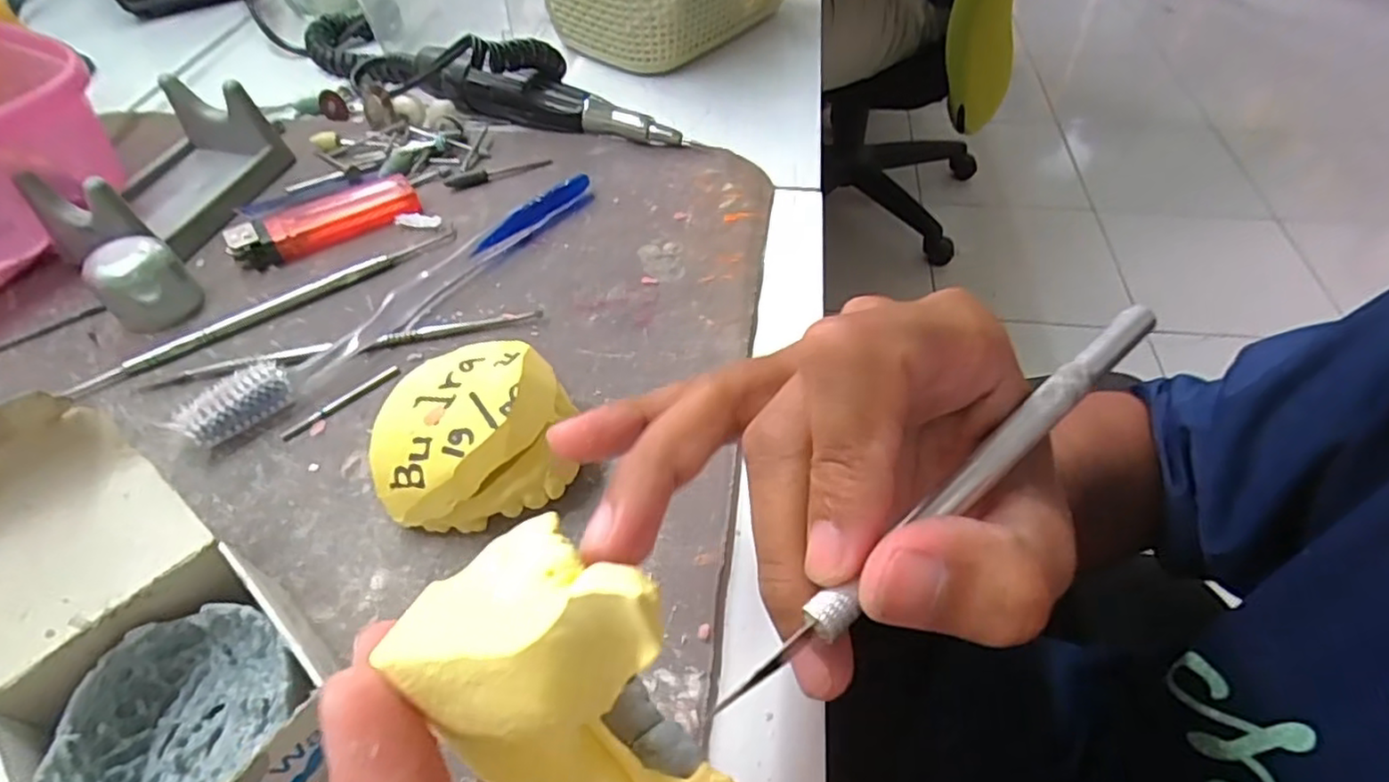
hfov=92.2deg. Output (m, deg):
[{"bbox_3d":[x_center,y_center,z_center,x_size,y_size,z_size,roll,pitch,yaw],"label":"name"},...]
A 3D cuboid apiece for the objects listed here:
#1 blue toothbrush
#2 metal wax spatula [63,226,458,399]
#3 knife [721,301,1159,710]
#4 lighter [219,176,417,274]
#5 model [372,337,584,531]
[{"bbox_3d":[-0.113,-0.044,0.270,0.025,0.013,0.187,31,58,24],"label":"blue toothbrush"},{"bbox_3d":[-0.168,-0.037,0.271,0.149,0.006,0.013,-30,56,-21],"label":"metal wax spatula"},{"bbox_3d":[0.057,0.018,0.138,0.134,0.004,0.007,-35,58,-21],"label":"knife"},{"bbox_3d":[-0.165,-0.078,0.300,0.078,0.011,0.024,-26,55,-19],"label":"lighter"},{"bbox_3d":[-0.068,0.013,0.208,0.056,0.036,0.052,-1,51,1],"label":"model"}]

